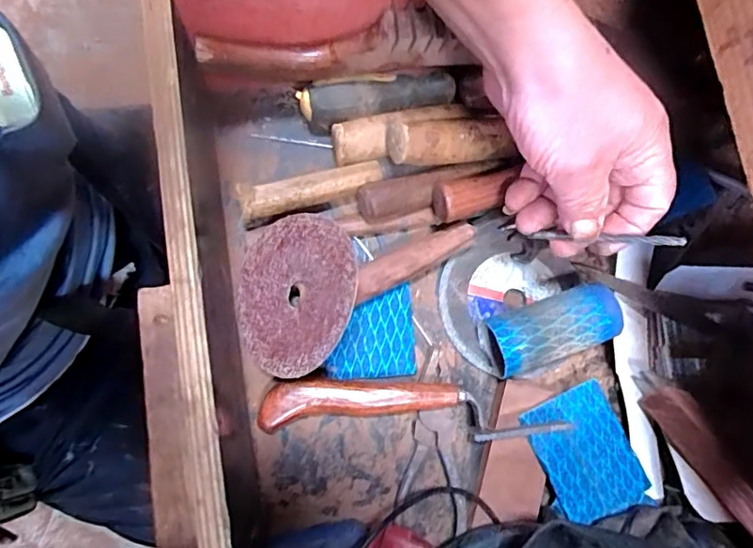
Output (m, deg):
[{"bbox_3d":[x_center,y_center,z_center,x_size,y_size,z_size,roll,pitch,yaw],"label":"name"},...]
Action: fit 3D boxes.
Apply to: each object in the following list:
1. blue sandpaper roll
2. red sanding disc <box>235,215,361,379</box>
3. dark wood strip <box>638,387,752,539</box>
[{"bbox_3d":[0.112,0.035,0.336,0.084,0.034,0.037,-20,83,-8],"label":"blue sandpaper roll"},{"bbox_3d":[-0.048,0.012,0.312,0.091,0.008,0.090,-9,75,34],"label":"red sanding disc"},{"bbox_3d":[0.224,0.145,0.314,0.008,0.031,0.171,-21,67,-35],"label":"dark wood strip"}]

